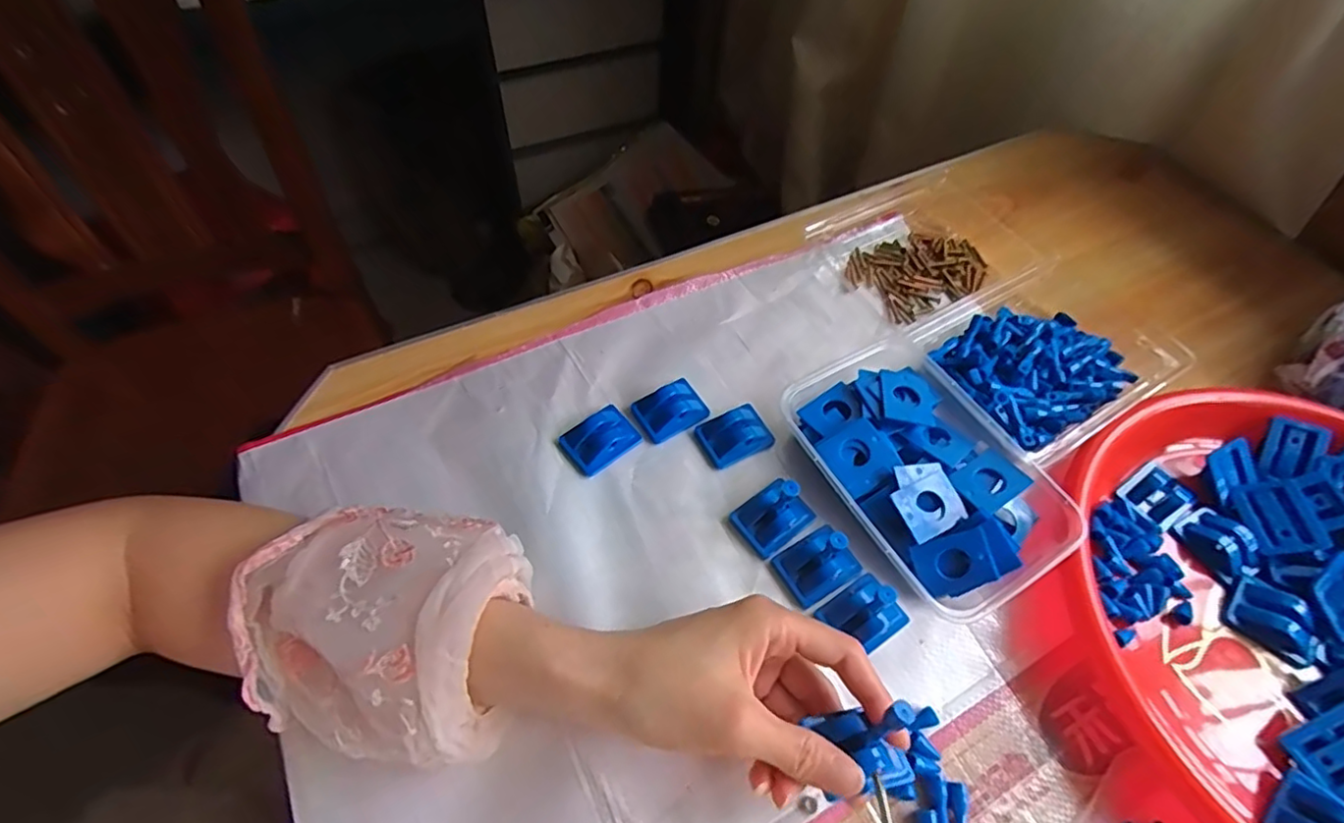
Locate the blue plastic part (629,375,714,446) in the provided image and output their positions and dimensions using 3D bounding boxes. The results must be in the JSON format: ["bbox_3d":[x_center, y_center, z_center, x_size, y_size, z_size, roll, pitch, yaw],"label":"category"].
[{"bbox_3d":[-0.001,-0.003,0.406,0.044,0.014,0.035,-25,62,-18],"label":"blue plastic part"}]

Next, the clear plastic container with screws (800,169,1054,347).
[{"bbox_3d":[0.219,-0.136,0.500,0.198,0.035,0.141,-25,62,-19],"label":"clear plastic container with screws"}]

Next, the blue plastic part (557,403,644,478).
[{"bbox_3d":[-0.046,0.017,0.394,0.046,0.011,0.035,-35,65,-23],"label":"blue plastic part"}]

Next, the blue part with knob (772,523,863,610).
[{"bbox_3d":[0.086,0.080,0.345,0.042,0.045,0.033,-26,62,-19],"label":"blue part with knob"}]

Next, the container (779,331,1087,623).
[{"bbox_3d":[0.154,0.035,0.381,0.129,0.036,0.167,-27,62,-19],"label":"container"}]

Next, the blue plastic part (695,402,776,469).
[{"bbox_3d":[0.042,0.013,0.400,0.045,0.016,0.035,-24,61,-18],"label":"blue plastic part"}]

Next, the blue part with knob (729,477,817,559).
[{"bbox_3d":[0.062,0.055,0.359,0.043,0.045,0.033,-31,64,-21],"label":"blue part with knob"}]

